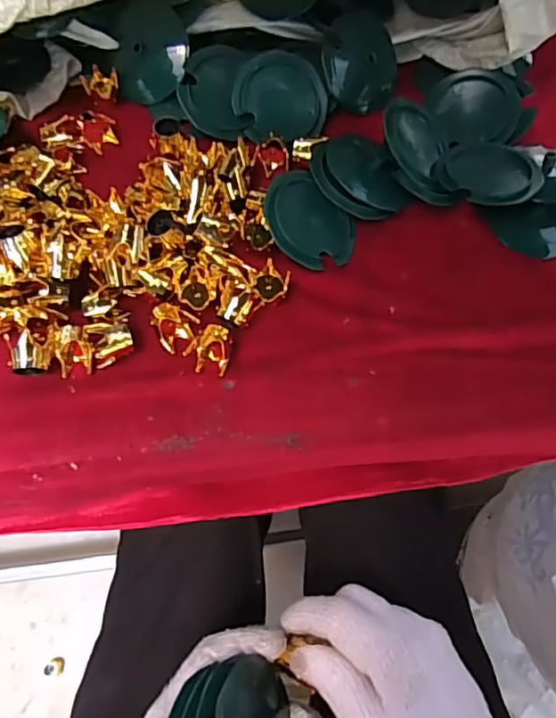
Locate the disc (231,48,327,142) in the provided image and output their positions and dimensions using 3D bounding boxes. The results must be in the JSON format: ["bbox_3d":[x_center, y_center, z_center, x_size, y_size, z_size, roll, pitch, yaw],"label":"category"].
[{"bbox_3d":[0.002,-0.212,0.441,0.073,0.005,0.067,-2,101,-11],"label":"disc"}]

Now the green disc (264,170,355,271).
[{"bbox_3d":[0.023,-0.098,0.388,0.070,0.007,0.070,6,77,-26],"label":"green disc"}]

